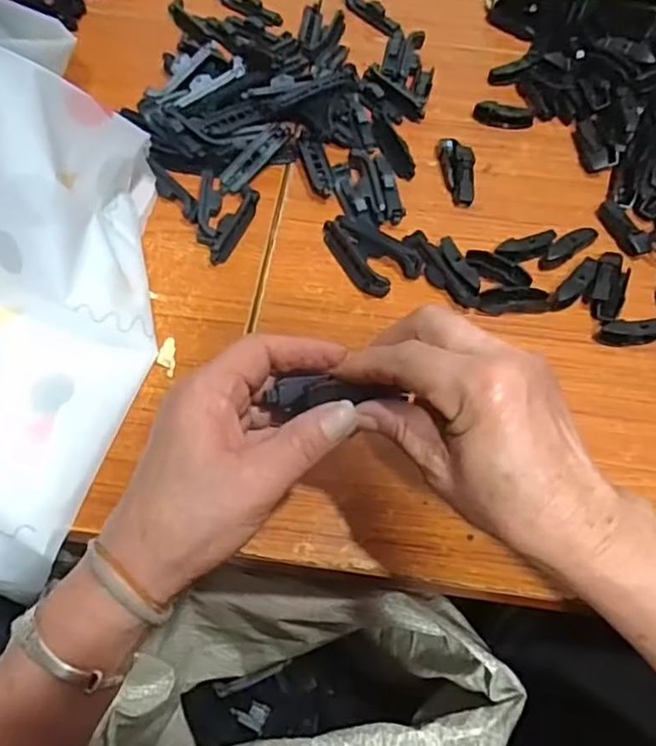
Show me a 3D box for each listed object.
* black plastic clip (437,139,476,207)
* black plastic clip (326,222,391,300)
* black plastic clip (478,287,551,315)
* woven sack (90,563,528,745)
[{"bbox_3d":[0.108,-0.168,0.525,0.025,0.016,0.065,-3,62,-3],"label":"black plastic clip"},{"bbox_3d":[0.020,-0.085,0.477,0.018,0.012,0.078,-27,66,-15],"label":"black plastic clip"},{"bbox_3d":[0.137,-0.054,0.467,0.053,0.009,0.018,-4,62,-4],"label":"black plastic clip"},{"bbox_3d":[-0.026,0.266,0.512,0.292,0.254,0.162,-4,62,-4],"label":"woven sack"}]

